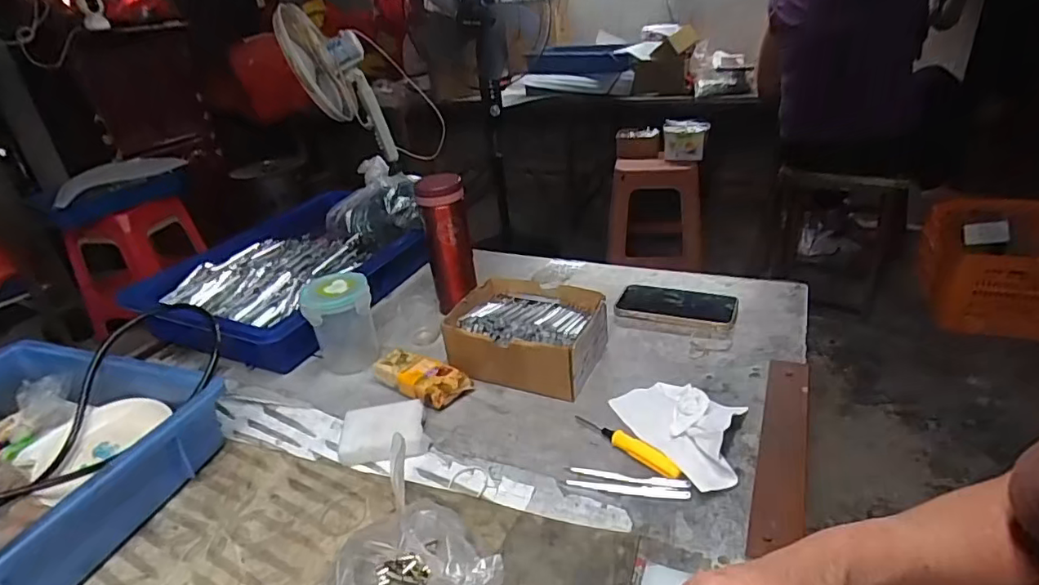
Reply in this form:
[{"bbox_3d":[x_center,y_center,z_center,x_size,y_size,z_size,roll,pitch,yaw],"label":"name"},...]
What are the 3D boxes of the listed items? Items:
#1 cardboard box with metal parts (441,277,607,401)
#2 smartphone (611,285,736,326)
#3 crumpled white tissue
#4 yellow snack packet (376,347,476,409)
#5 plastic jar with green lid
[{"bbox_3d":[0.011,0.045,0.646,0.165,0.065,0.130,8,31,23],"label":"cardboard box with metal parts"},{"bbox_3d":[0.199,0.019,0.714,0.147,0.018,0.074,8,30,22],"label":"smartphone"},{"bbox_3d":[0.164,0.119,0.525,0.100,0.030,0.147,-17,30,-20],"label":"crumpled white tissue"},{"bbox_3d":[-0.111,0.093,0.622,0.107,0.027,0.052,17,35,35],"label":"yellow snack packet"},{"bbox_3d":[-0.213,0.040,0.667,0.077,0.116,0.070,-15,29,-17],"label":"plastic jar with green lid"}]

